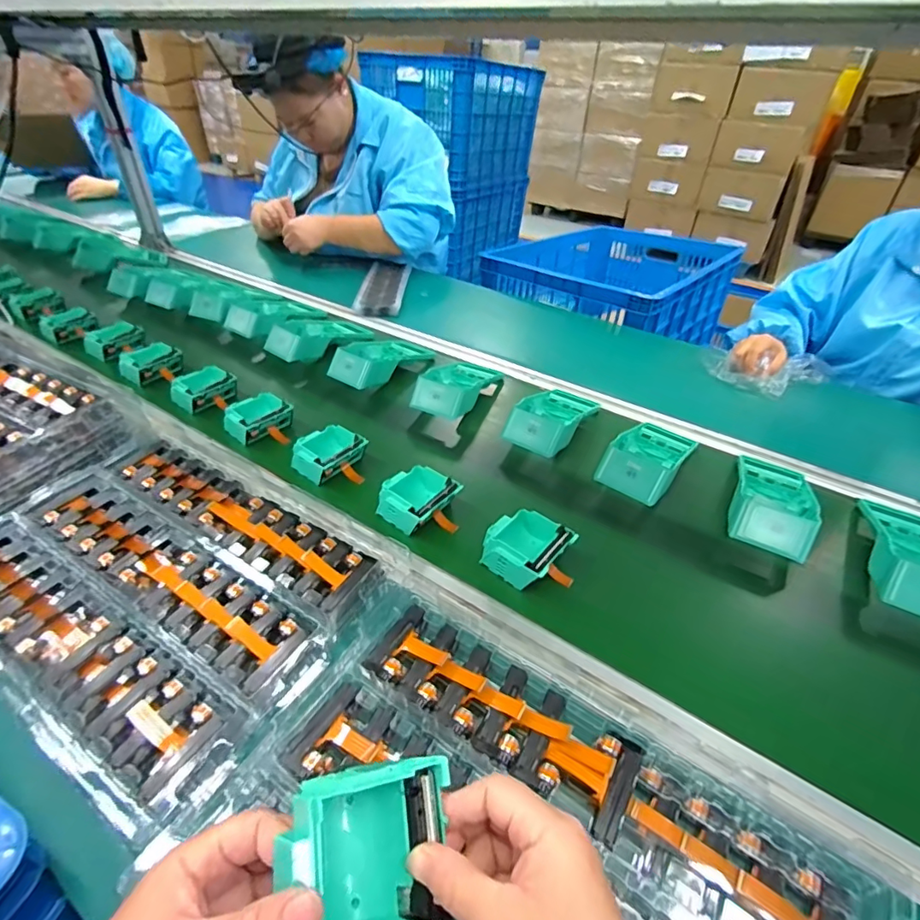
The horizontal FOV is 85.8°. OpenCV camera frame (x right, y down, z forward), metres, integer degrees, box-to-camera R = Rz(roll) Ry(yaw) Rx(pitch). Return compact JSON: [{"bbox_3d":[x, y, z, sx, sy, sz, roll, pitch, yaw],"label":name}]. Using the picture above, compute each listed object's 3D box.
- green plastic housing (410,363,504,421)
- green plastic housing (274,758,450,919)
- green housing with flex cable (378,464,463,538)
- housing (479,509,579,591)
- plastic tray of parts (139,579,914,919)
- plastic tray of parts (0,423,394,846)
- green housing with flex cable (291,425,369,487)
[{"bbox_3d":[-0.001,-0.115,0.772,0.095,0.043,0.175,15,28,15],"label":"green plastic housing"},{"bbox_3d":[-0.044,0.197,0.247,0.080,0.046,0.080,-1,60,-25],"label":"green plastic housing"},{"bbox_3d":[-0.046,0.052,0.568,0.093,0.048,0.078,28,45,28],"label":"green housing with flex cable"},{"bbox_3d":[0.072,0.093,0.512,0.075,0.037,0.088,-31,49,-34],"label":"housing"},{"bbox_3d":[0.027,0.264,0.295,0.385,0.039,0.264,25,44,25],"label":"plastic tray of parts"},{"bbox_3d":[-0.286,0.098,0.454,0.379,0.022,0.253,23,43,24],"label":"plastic tray of parts"},{"bbox_3d":[-0.160,-0.004,0.624,0.089,0.046,0.081,23,43,24],"label":"green housing with flex cable"}]

